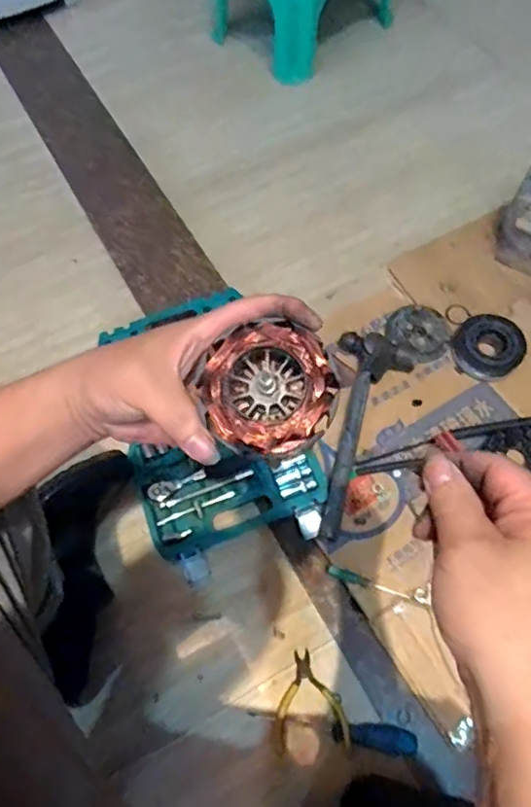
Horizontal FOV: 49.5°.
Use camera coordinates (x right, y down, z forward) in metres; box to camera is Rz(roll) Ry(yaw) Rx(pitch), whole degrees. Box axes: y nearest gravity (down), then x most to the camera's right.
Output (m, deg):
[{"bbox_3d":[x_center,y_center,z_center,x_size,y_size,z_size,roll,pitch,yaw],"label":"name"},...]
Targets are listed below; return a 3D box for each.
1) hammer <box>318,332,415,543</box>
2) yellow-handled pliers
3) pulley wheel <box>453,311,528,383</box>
[{"bbox_3d":[0.136,0.039,0.833,0.116,0.044,0.319,13,62,8],"label":"hammer"},{"bbox_3d":[0.051,0.361,0.702,0.084,0.007,0.106,-8,61,-4],"label":"yellow-handled pliers"},{"bbox_3d":[0.347,-0.089,0.900,0.095,0.037,0.101,0,61,0],"label":"pulley wheel"}]

